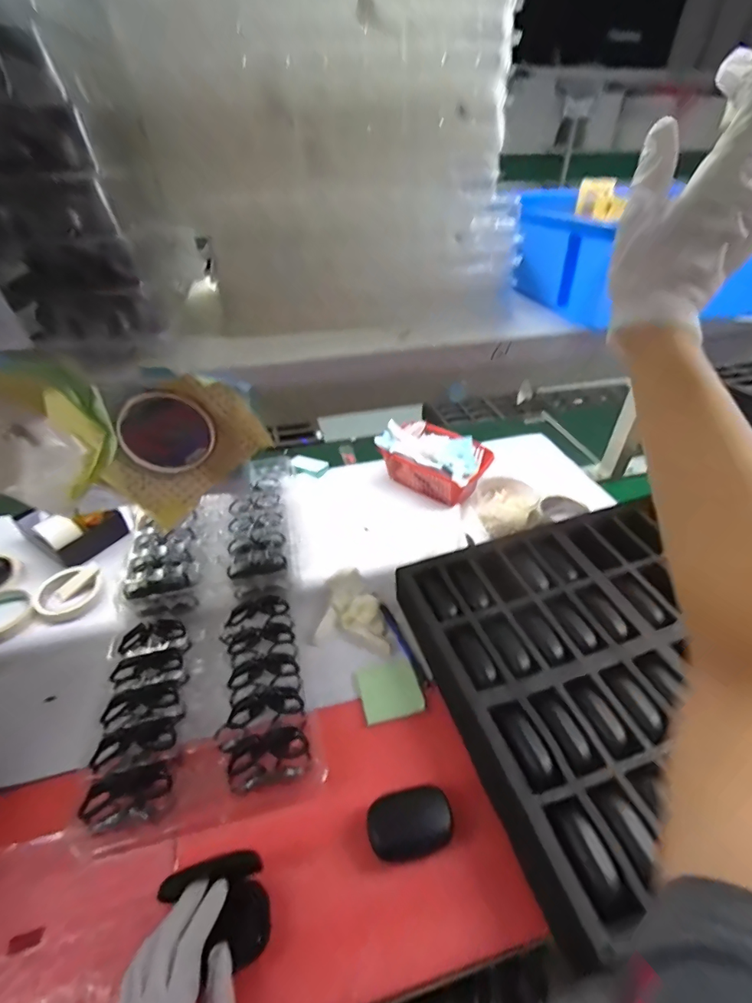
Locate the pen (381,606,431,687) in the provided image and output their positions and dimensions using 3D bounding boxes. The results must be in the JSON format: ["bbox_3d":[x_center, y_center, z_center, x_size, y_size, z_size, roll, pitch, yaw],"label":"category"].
[{"bbox_3d":[0.041,0.204,0.627,0.013,0.011,0.137,-17,43,-20],"label":"pen"}]

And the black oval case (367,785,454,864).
[{"bbox_3d":[0.035,0.334,0.454,0.084,0.027,0.055,-6,40,-8],"label":"black oval case"}]

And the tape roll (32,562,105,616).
[{"bbox_3d":[-0.494,0.142,0.703,0.093,0.026,0.087,0,40,0],"label":"tape roll"}]

